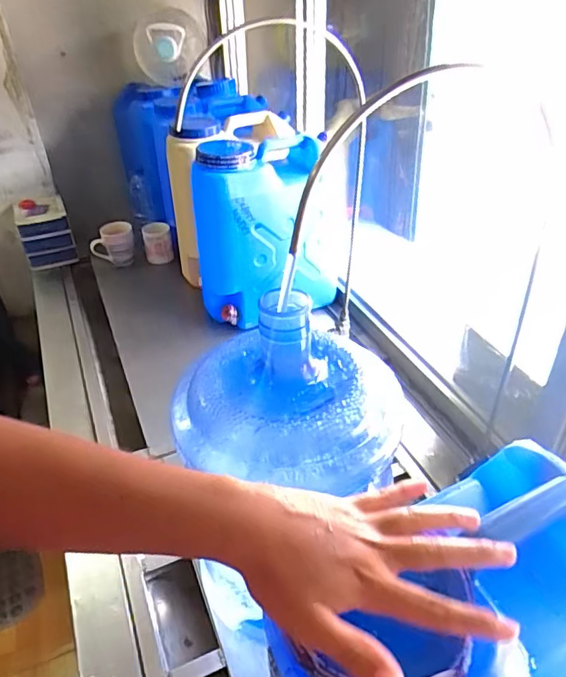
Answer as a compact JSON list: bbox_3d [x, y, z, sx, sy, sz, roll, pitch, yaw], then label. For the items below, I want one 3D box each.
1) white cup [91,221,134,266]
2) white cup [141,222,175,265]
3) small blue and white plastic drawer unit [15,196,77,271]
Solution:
[{"bbox_3d":[-0.487,-0.265,1.529,0.123,0.111,0.070,-14,39,-15],"label":"white cup"},{"bbox_3d":[-0.367,-0.280,1.563,0.084,0.097,0.071,-9,38,-9],"label":"white cup"},{"bbox_3d":[-0.698,-0.299,1.577,0.139,0.184,0.125,-17,40,-19],"label":"small blue and white plastic drawer unit"}]

